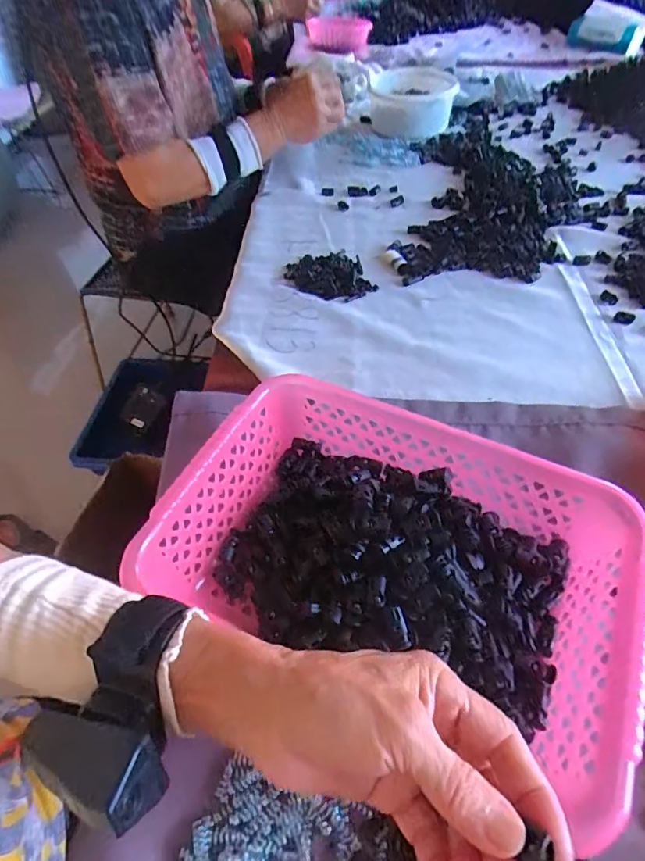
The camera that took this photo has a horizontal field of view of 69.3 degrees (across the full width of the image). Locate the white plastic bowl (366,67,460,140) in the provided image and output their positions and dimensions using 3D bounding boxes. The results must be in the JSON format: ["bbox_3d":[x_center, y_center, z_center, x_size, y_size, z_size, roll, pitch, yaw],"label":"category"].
[{"bbox_3d":[0.167,-0.615,0.876,0.150,0.075,0.167,1,53,3],"label":"white plastic bowl"}]

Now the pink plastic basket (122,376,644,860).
[{"bbox_3d":[0.048,0.090,0.340,0.309,0.075,0.205,21,56,17],"label":"pink plastic basket"}]

